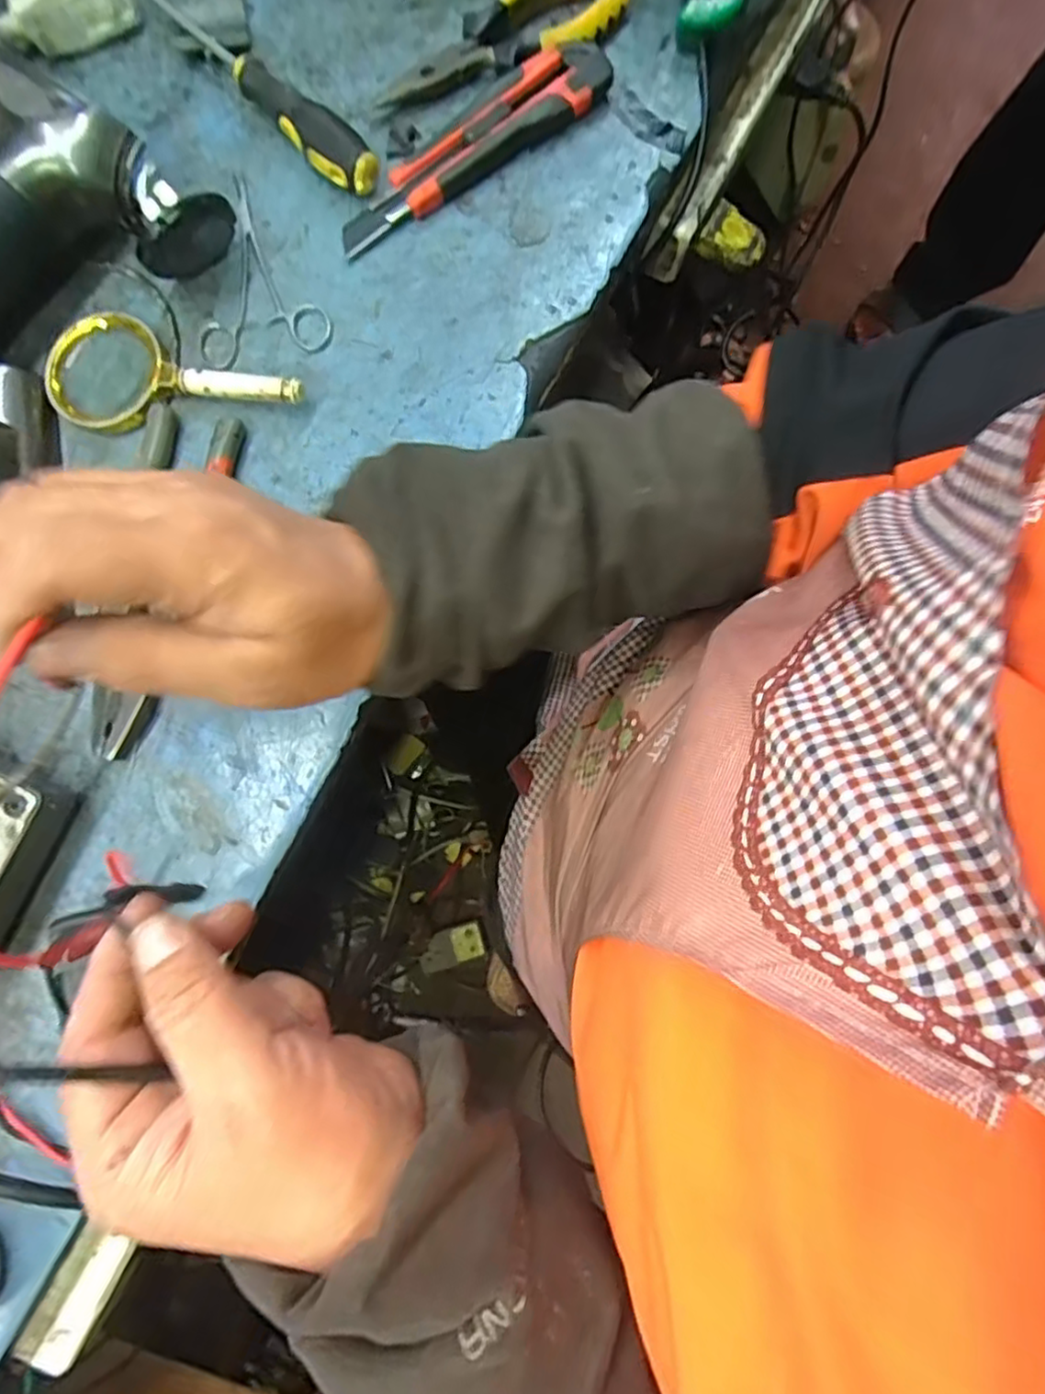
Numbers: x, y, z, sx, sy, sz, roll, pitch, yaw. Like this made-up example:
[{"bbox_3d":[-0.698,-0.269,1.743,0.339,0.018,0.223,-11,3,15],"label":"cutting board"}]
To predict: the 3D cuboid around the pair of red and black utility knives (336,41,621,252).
[{"bbox_3d":[-0.028,-0.323,0.394,0.184,0.023,0.037,-35,81,-7],"label":"pair of red and black utility knives"}]

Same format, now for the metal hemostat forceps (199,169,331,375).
[{"bbox_3d":[-0.168,-0.242,0.392,0.072,0.006,0.119,-32,83,-2],"label":"metal hemostat forceps"}]

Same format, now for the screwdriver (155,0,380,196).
[{"bbox_3d":[-0.156,-0.362,0.397,0.026,0.026,0.190,-44,83,-4],"label":"screwdriver"}]

